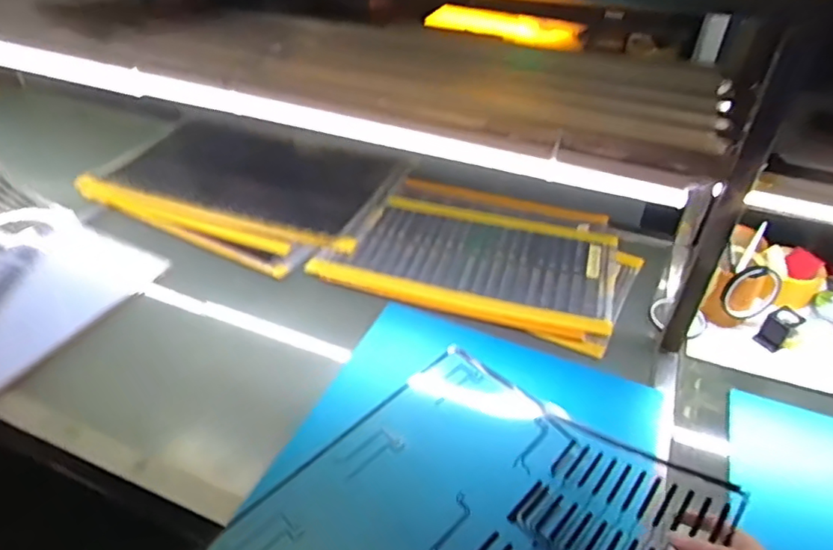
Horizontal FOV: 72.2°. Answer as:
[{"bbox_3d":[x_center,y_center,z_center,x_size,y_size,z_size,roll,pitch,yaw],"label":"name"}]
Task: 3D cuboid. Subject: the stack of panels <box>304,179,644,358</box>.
[{"bbox_3d":[0.130,-0.040,1.071,0.517,0.049,0.392,17,43,19],"label":"stack of panels"}]

